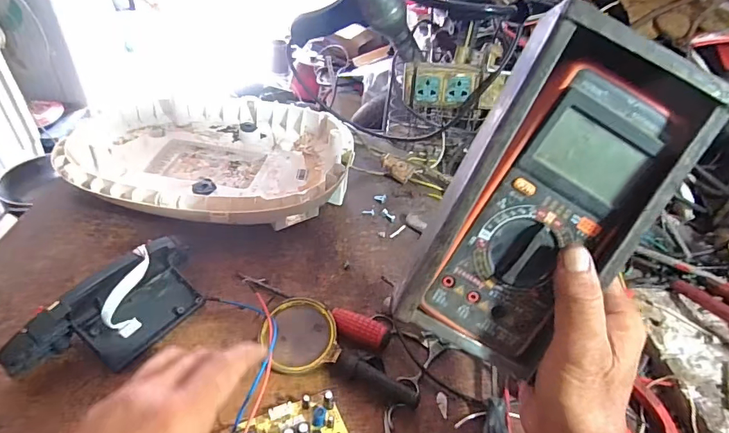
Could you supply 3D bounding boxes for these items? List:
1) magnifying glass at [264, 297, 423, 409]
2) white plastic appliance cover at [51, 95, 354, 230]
[{"bbox_3d":[-0.028,0.120,0.377,0.149,0.036,0.062,28,44,26],"label":"magnifying glass"},{"bbox_3d":[-0.196,-0.075,0.575,0.345,0.057,0.262,8,39,4],"label":"white plastic appliance cover"}]

